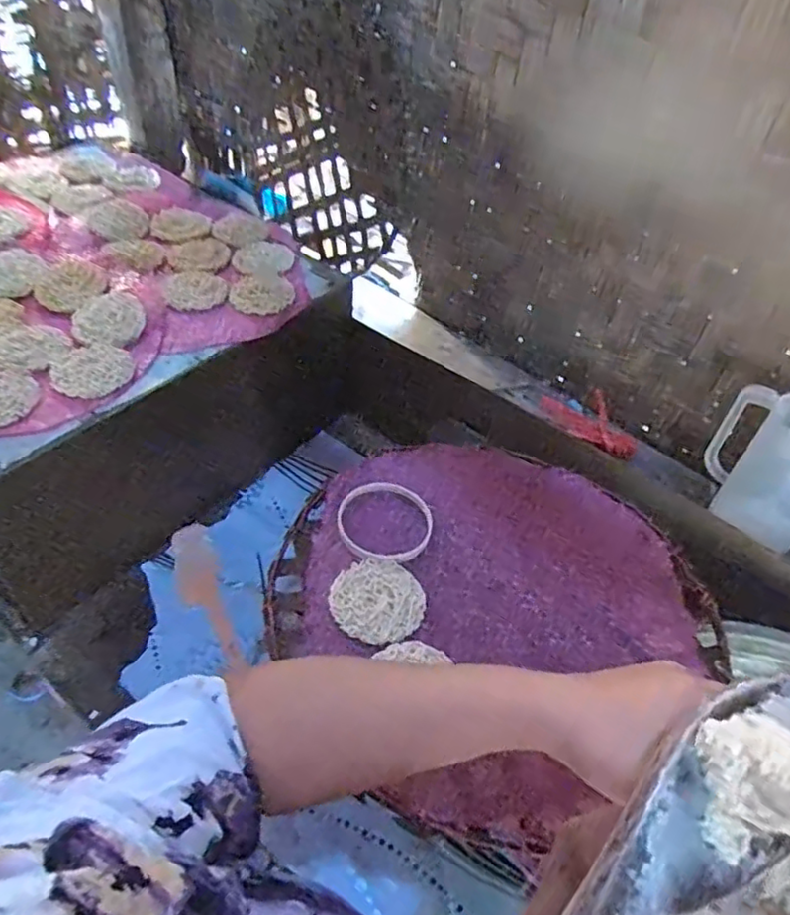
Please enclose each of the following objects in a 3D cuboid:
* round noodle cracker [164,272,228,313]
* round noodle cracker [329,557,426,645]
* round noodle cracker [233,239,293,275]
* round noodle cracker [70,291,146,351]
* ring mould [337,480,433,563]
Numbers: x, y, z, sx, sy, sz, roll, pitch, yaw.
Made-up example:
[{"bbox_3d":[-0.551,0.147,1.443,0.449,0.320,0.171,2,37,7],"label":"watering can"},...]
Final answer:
[{"bbox_3d":[-0.249,-0.208,0.783,0.073,0.007,0.073,4,46,-4],"label":"round noodle cracker"},{"bbox_3d":[-0.015,0.122,0.539,0.079,0.007,0.078,4,46,-4],"label":"round noodle cracker"},{"bbox_3d":[-0.179,-0.271,0.848,0.078,0.013,0.067,-1,47,-8],"label":"round noodle cracker"},{"bbox_3d":[-0.327,-0.159,0.716,0.077,0.016,0.085,-5,47,-12],"label":"round noodle cracker"},{"bbox_3d":[-0.009,0.059,0.594,0.089,0.013,0.085,4,46,-4],"label":"ring mould"}]

